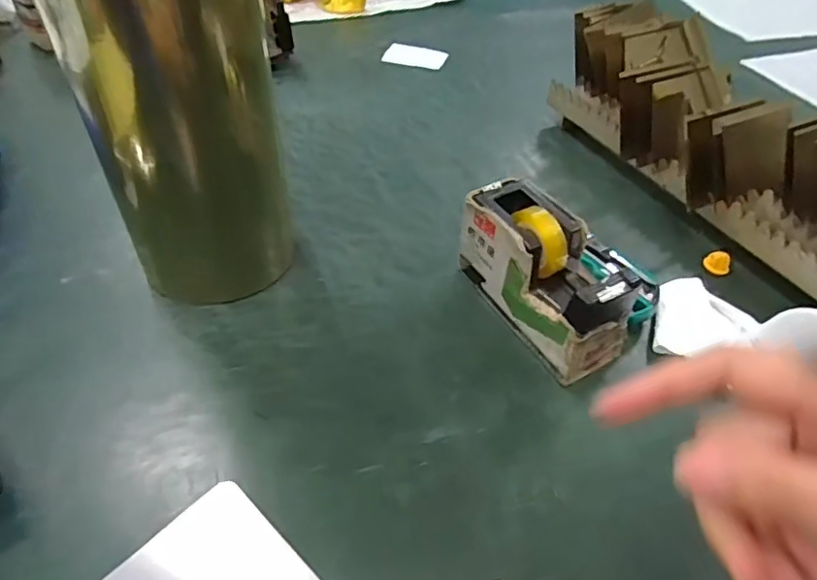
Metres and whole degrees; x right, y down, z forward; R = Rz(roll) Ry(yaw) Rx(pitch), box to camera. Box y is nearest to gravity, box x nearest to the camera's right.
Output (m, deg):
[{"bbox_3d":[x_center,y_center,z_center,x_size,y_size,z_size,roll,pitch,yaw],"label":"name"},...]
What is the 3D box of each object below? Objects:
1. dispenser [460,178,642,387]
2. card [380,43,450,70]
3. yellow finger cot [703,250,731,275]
[{"bbox_3d":[0.098,-0.012,0.413,0.064,0.079,0.139,-22,51,-21],"label":"dispenser"},{"bbox_3d":[0.010,-0.307,0.740,0.079,0.005,0.042,14,58,5],"label":"card"},{"bbox_3d":[0.265,-0.024,0.479,0.020,0.018,0.016,36,55,28],"label":"yellow finger cot"}]

